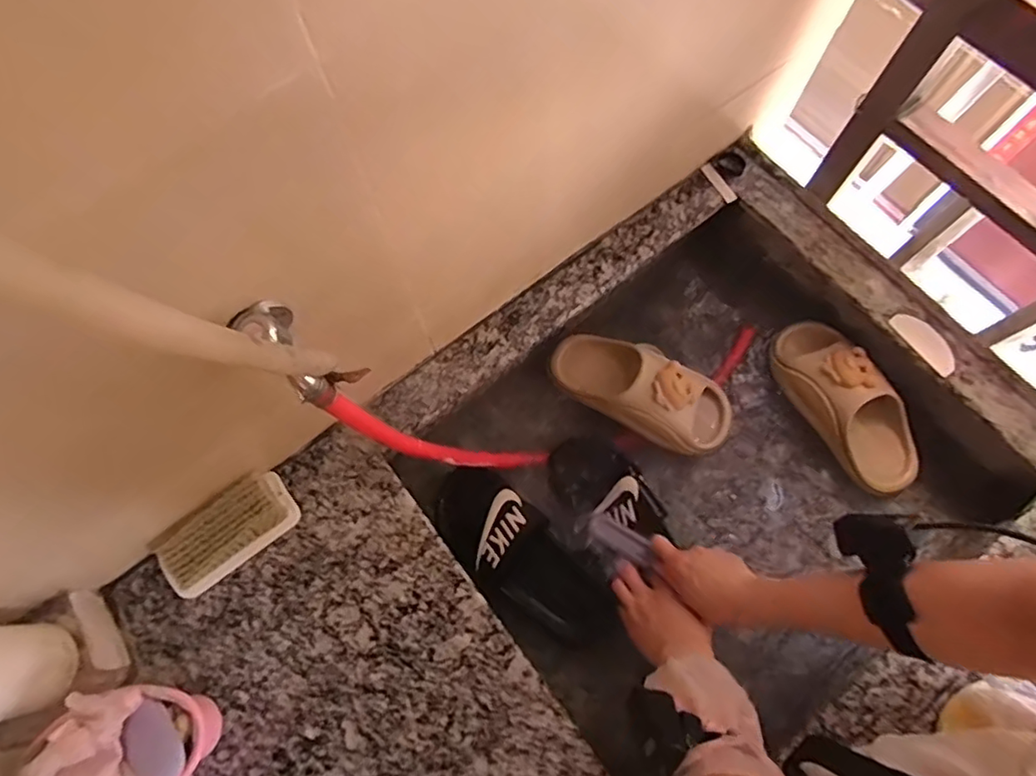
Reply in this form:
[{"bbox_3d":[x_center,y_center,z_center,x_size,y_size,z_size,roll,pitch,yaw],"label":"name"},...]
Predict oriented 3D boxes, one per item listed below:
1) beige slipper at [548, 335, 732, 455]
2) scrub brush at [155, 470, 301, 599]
[{"bbox_3d":[0.159,-0.006,0.765,0.229,0.075,0.095,29,75,10],"label":"beige slipper"},{"bbox_3d":[-0.296,0.148,0.608,0.134,0.040,0.060,-38,74,-11],"label":"scrub brush"}]

